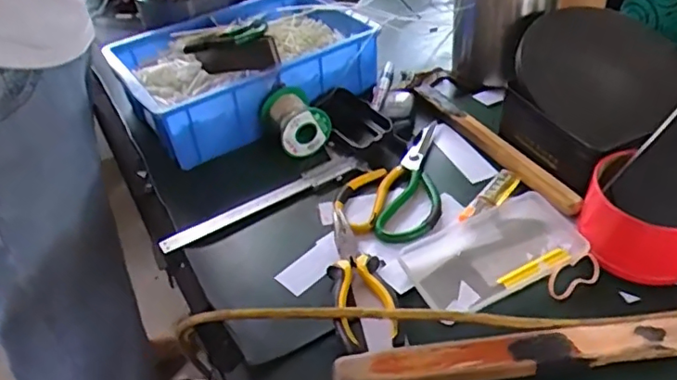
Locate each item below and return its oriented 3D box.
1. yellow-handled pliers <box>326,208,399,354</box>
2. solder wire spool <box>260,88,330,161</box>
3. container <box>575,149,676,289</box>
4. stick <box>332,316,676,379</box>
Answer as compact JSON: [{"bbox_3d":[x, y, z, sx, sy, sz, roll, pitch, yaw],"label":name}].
[{"bbox_3d":[0.015,0.066,0.491,0.048,0.014,0.157,-9,42,-2],"label":"yellow-handled pliers"},{"bbox_3d":[-0.048,-0.079,0.643,0.062,0.050,0.064,-25,45,-19],"label":"solder wire spool"},{"bbox_3d":[0.254,0.030,0.488,0.086,0.063,0.100,-30,46,-23],"label":"container"},{"bbox_3d":[0.135,0.121,0.427,0.273,0.025,0.035,-7,41,0],"label":"stick"}]

